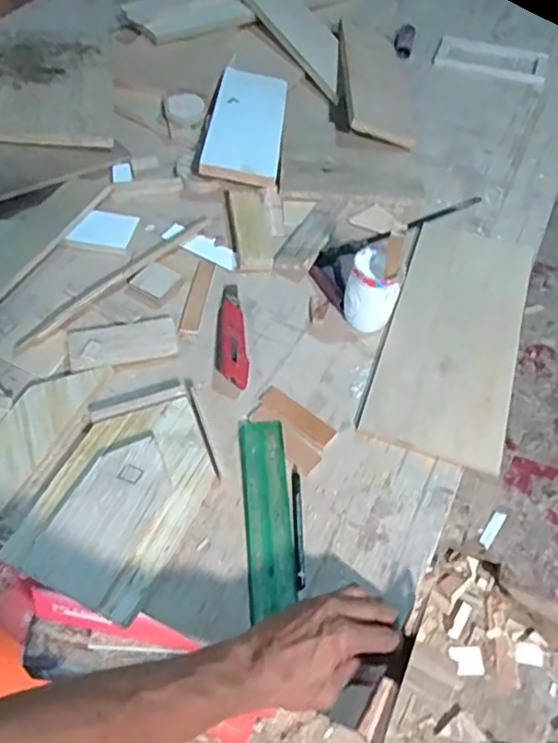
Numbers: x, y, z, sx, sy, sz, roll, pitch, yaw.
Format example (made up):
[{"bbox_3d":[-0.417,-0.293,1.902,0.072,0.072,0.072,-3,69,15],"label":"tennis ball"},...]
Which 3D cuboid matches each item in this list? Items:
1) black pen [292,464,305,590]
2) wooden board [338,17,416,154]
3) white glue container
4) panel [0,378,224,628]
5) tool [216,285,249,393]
[{"bbox_3d":[0.019,0.154,0.582,0.009,0.005,0.124,0,54,-1],"label":"black pen"},{"bbox_3d":[0.171,-0.522,1.031,0.119,0.015,0.379,13,51,-14],"label":"wooden board"},{"bbox_3d":[0.110,-0.098,0.702,0.055,0.082,0.059,-25,61,-19],"label":"white glue container"},{"bbox_3d":[-0.153,0.111,0.593,0.148,0.034,0.237,20,57,13],"label":"panel"},{"bbox_3d":[-0.061,-0.053,0.713,0.036,0.025,0.163,-6,55,-5],"label":"tool"}]

